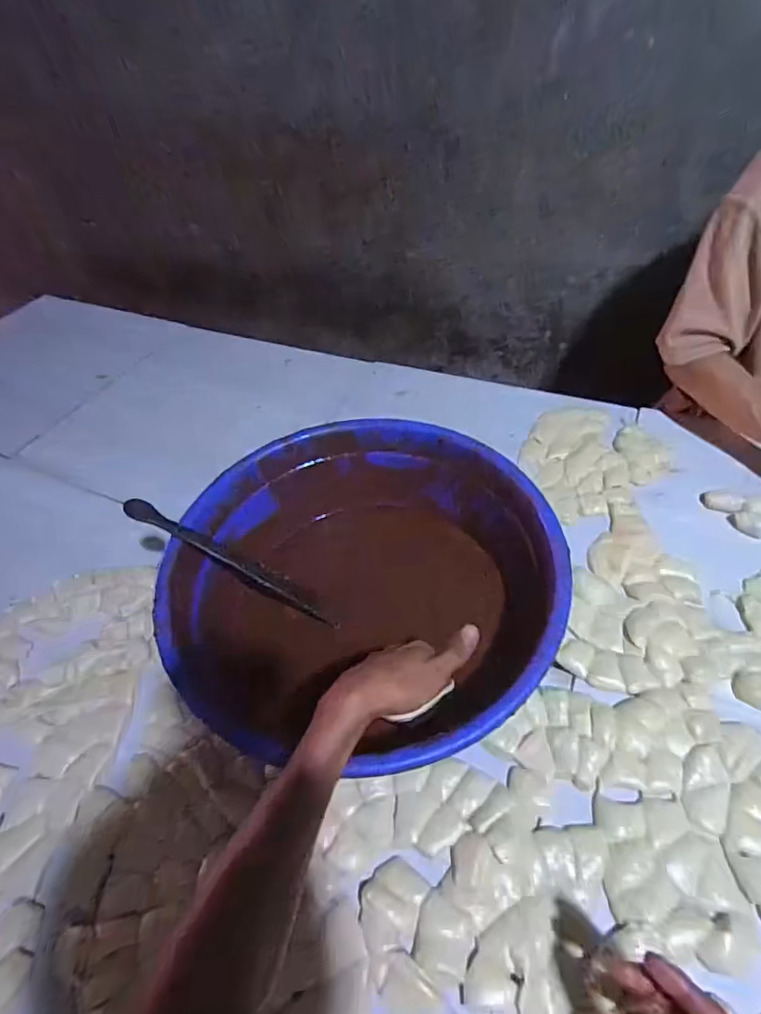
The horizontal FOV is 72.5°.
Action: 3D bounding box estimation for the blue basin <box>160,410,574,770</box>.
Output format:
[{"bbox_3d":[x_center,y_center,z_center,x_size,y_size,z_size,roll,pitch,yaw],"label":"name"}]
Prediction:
[{"bbox_3d":[-0.010,0.088,0.614,0.399,0.172,0.372,-4,48,4],"label":"blue basin"}]

